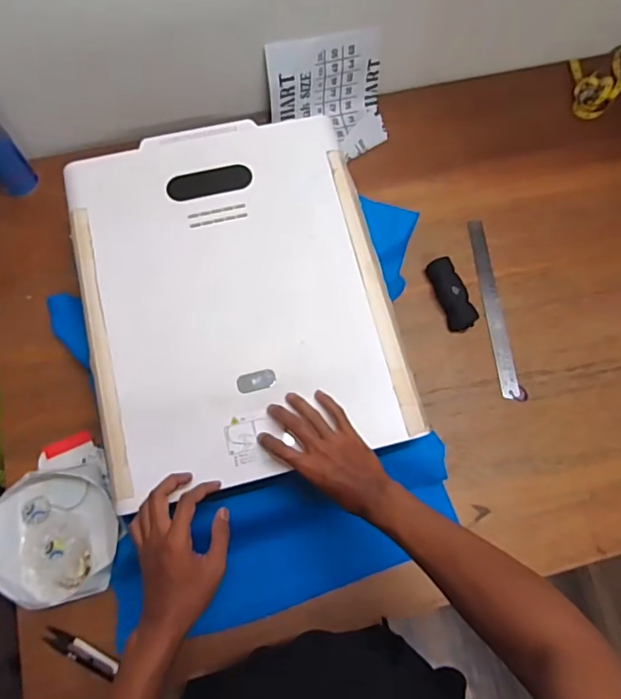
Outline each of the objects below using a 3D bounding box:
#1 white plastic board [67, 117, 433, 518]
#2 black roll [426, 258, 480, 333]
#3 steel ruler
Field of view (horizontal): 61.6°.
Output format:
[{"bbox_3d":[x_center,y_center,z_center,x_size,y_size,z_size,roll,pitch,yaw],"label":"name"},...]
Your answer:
[{"bbox_3d":[-0.103,-0.081,0.713,0.403,0.029,0.501,-13,75,-3],"label":"white plastic board"},{"bbox_3d":[0.239,-0.094,0.879,0.049,0.029,0.125,-18,74,-8],"label":"black roll"},{"bbox_3d":[0.311,-0.074,0.890,0.032,0.009,0.318,-6,72,-2],"label":"steel ruler"}]

